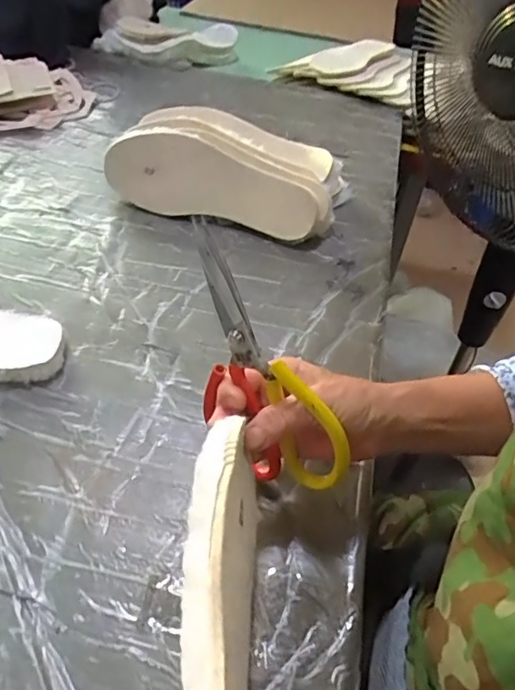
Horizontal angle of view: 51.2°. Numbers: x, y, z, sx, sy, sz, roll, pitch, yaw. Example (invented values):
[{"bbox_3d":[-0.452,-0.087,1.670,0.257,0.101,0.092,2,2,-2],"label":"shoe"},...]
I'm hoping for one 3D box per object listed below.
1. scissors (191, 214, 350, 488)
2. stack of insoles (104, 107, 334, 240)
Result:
[{"bbox_3d":[-0.010,0.015,0.345,0.027,0.192,0.079,-38,24,-34],"label":"scissors"},{"bbox_3d":[-0.033,-0.211,0.647,0.248,0.071,0.148,14,46,8],"label":"stack of insoles"}]

